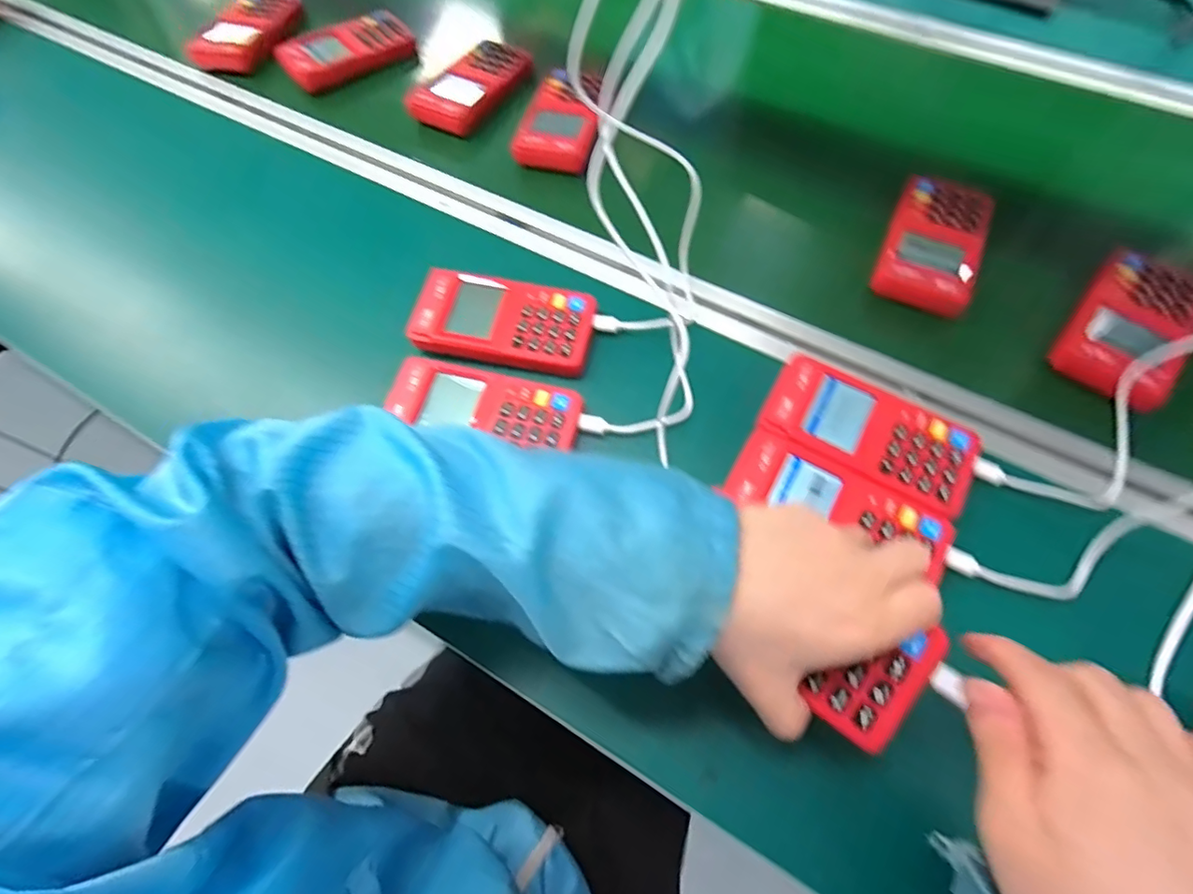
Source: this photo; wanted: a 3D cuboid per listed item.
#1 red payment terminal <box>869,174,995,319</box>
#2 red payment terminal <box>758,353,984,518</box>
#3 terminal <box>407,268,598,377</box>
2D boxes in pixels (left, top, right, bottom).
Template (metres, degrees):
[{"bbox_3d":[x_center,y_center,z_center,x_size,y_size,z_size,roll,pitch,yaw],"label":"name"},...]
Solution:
[{"bbox_3d":[0.277,-0.168,0.436,0.072,0.018,0.136,23,69,13],"label":"red payment terminal"},{"bbox_3d":[0.184,-0.009,0.365,0.134,0.025,0.067,27,70,14],"label":"red payment terminal"},{"bbox_3d":[-0.071,-0.098,0.412,0.134,0.018,0.071,10,67,8],"label":"terminal"}]

